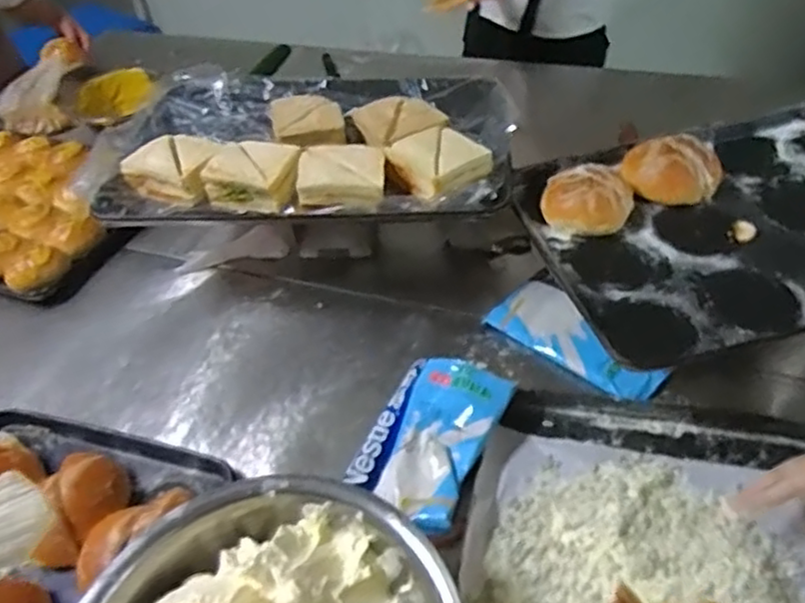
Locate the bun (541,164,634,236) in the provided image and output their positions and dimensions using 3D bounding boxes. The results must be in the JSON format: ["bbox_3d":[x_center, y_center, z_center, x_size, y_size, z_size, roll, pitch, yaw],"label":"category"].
[{"bbox_3d":[0.251,-0.145,0.910,0.119,0.050,0.112,7,46,14],"label":"bun"}]

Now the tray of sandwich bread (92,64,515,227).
[{"bbox_3d":[-0.154,-0.263,1.062,0.643,0.063,0.411,0,44,7],"label":"tray of sandwich bread"}]

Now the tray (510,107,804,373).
[{"bbox_3d":[0.483,-0.117,0.897,0.606,0.040,0.405,-16,45,-9],"label":"tray"}]

